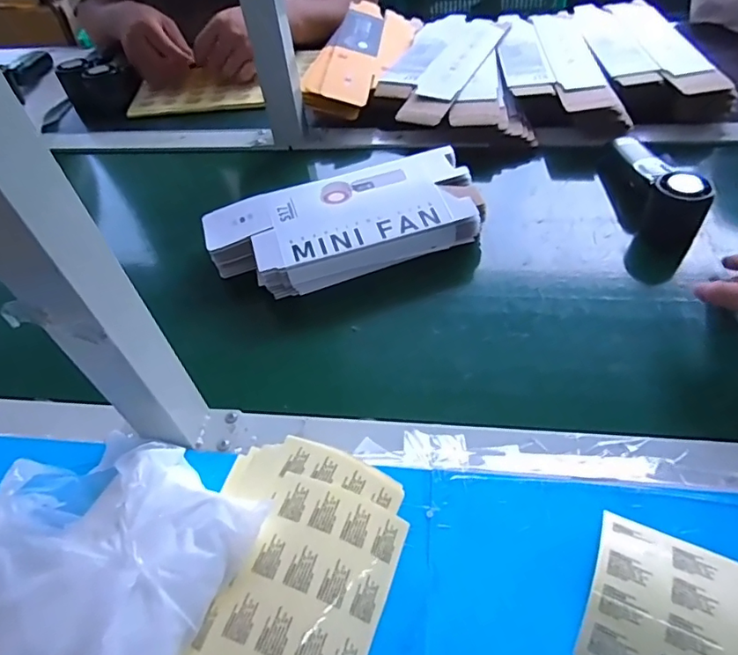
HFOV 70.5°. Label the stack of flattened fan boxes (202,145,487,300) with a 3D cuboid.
[{"bbox_3d":[-0.025,-0.105,0.548,0.273,0.053,0.124,-17,51,-9],"label":"stack of flattened fan boxes"}]

